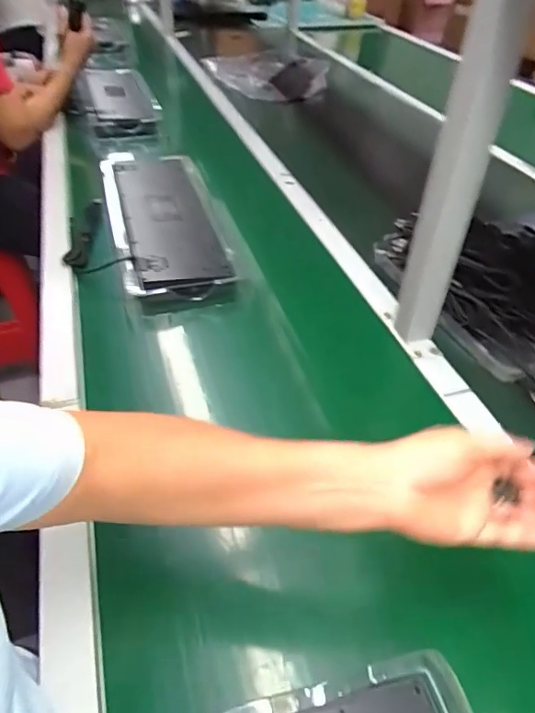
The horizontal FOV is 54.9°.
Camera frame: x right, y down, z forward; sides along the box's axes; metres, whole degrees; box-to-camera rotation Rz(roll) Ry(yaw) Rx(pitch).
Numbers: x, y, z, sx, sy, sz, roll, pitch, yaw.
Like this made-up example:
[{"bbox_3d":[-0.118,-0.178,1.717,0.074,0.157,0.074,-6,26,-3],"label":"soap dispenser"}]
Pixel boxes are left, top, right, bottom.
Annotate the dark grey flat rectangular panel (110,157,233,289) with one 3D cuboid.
[{"bbox_3d":[-0.172,-0.240,0.878,0.136,0.034,0.440,-11,44,-14],"label":"dark grey flat rectangular panel"}]

